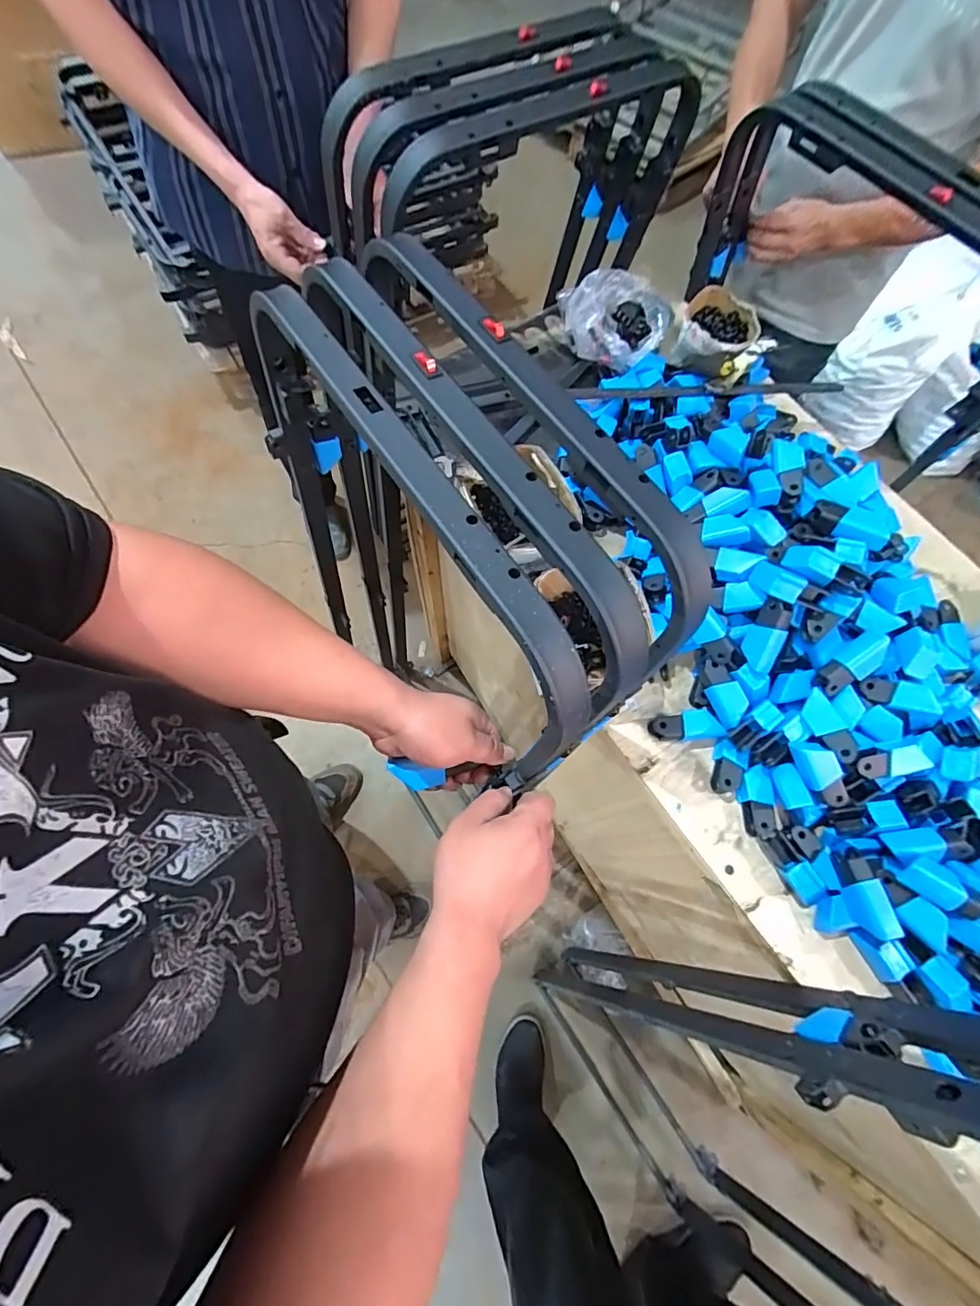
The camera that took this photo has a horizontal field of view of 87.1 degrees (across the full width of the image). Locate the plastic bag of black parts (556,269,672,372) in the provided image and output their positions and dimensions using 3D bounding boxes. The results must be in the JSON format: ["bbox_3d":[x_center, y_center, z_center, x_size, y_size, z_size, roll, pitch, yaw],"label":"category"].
[{"bbox_3d":[0.206,-0.544,0.831,0.180,0.084,0.171,7,68,0],"label":"plastic bag of black parts"}]

